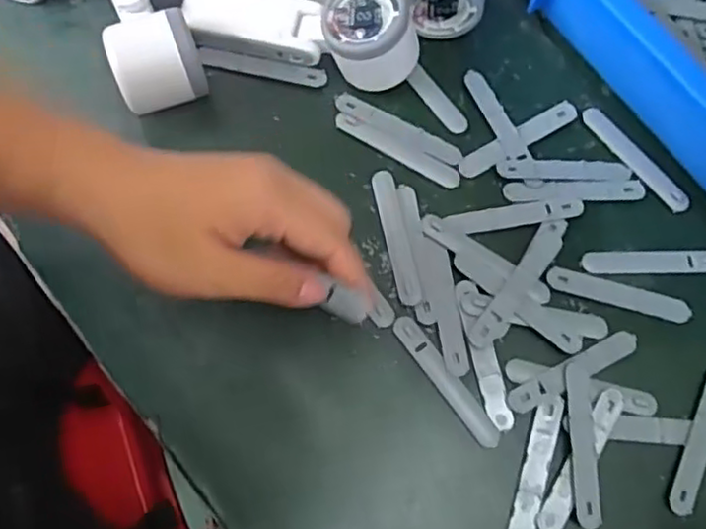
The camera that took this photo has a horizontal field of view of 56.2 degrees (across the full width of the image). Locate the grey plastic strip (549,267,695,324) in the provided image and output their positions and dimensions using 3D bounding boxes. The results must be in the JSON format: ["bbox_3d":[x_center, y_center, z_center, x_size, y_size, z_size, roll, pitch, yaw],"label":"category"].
[{"bbox_3d":[0.175,0.020,0.434,0.095,0.006,0.016,15,73,1],"label":"grey plastic strip"}]

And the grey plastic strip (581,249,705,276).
[{"bbox_3d":[0.200,-0.001,0.443,0.093,0.004,0.017,0,73,-3],"label":"grey plastic strip"}]

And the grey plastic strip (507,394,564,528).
[{"bbox_3d":[0.110,0.125,0.399,0.016,0.004,0.093,18,73,2],"label":"grey plastic strip"}]

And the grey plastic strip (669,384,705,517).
[{"bbox_3d":[0.215,0.107,0.407,0.016,0.004,0.094,26,73,5],"label":"grey plastic strip"}]

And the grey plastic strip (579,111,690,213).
[{"bbox_3d":[0.199,-0.075,0.465,0.017,0.005,0.095,-36,78,-13],"label":"grey plastic strip"}]

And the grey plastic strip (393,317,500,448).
[{"bbox_3d":[0.058,0.073,0.411,0.015,0.004,0.094,-35,78,-12],"label":"grey plastic strip"}]

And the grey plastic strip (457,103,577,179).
[{"bbox_3d":[0.117,-0.089,0.466,0.098,0.004,0.015,-30,77,-11],"label":"grey plastic strip"}]

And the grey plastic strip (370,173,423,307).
[{"bbox_3d":[0.029,-0.018,0.443,0.016,0.007,0.095,-10,74,-6],"label":"grey plastic strip"}]

